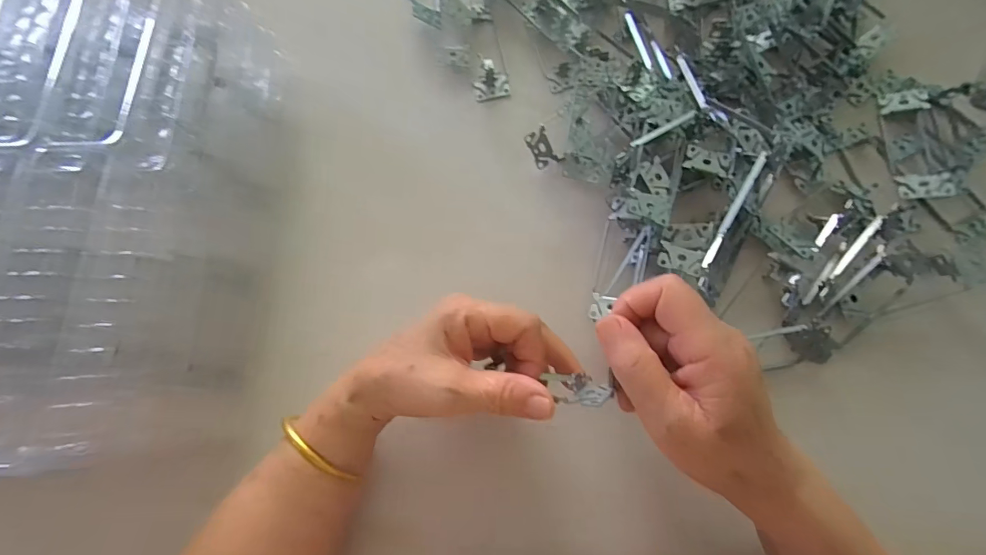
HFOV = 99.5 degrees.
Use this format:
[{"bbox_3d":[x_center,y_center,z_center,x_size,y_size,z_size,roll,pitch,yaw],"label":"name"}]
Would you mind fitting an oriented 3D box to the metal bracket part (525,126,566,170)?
[{"bbox_3d":[0.045,-0.114,0.370,0.023,0.004,0.036,-31,114,3],"label":"metal bracket part"}]

